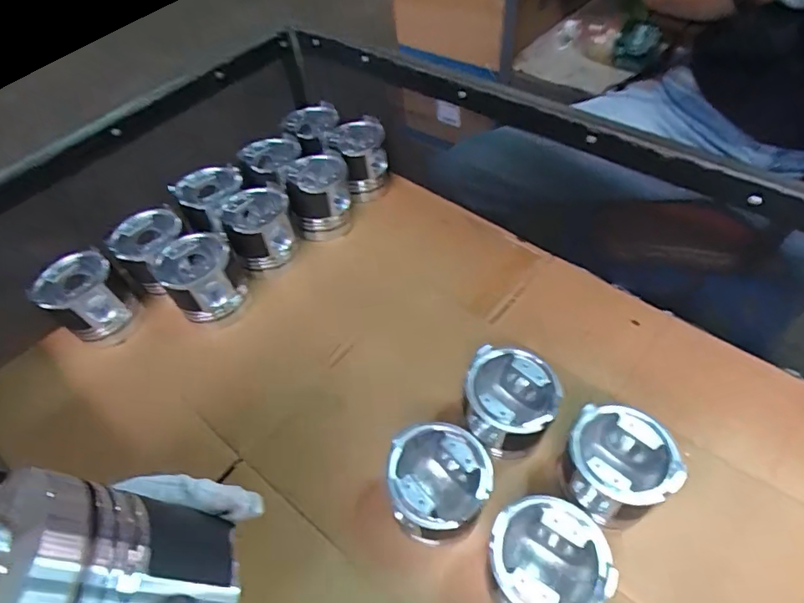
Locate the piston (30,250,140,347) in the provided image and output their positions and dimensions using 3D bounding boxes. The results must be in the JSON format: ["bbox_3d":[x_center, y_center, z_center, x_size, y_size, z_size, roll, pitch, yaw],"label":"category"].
[{"bbox_3d":[-0.432,0.002,0.700,0.099,0.108,0.079,-35,58,-21],"label":"piston"}]

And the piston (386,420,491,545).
[{"bbox_3d":[0.040,0.189,0.513,0.100,0.104,0.097,-2,52,3],"label":"piston"}]

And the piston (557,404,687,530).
[{"bbox_3d":[0.218,0.176,0.520,0.103,0.103,0.098,-2,52,3],"label":"piston"}]

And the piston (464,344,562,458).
[{"bbox_3d":[0.119,0.121,0.567,0.099,0.107,0.096,19,56,18],"label":"piston"}]

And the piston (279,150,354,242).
[{"bbox_3d":[-0.129,-0.161,0.814,0.097,0.115,0.101,-17,53,-8],"label":"piston"}]

